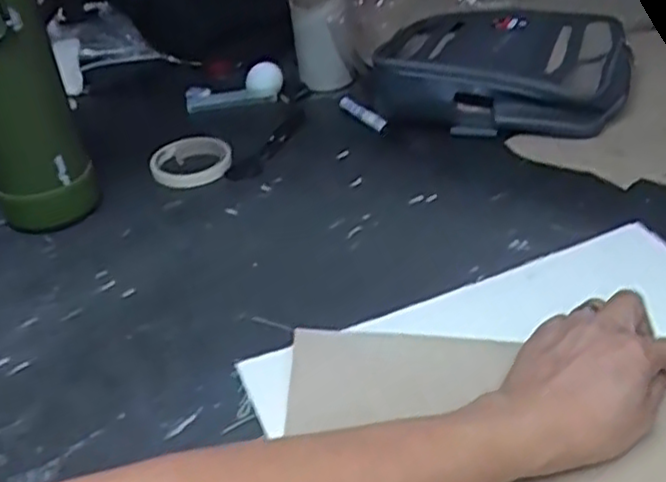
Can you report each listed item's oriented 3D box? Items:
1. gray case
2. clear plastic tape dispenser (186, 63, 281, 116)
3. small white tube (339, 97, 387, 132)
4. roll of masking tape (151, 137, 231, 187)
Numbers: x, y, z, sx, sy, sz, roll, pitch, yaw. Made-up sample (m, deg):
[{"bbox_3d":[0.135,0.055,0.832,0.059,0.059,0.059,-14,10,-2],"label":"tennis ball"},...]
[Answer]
[{"bbox_3d":[0.192,-0.208,0.848,0.296,0.058,0.234,6,36,15],"label":"gray case"},{"bbox_3d":[-0.119,-0.189,0.874,0.124,0.027,0.045,-15,36,-13],"label":"clear plastic tape dispenser"},{"bbox_3d":[0.036,-0.154,0.850,0.016,0.016,0.090,-22,38,-23],"label":"small white tube"},{"bbox_3d":[-0.150,-0.085,0.747,0.081,0.018,0.081,-4,35,3],"label":"roll of masking tape"}]

